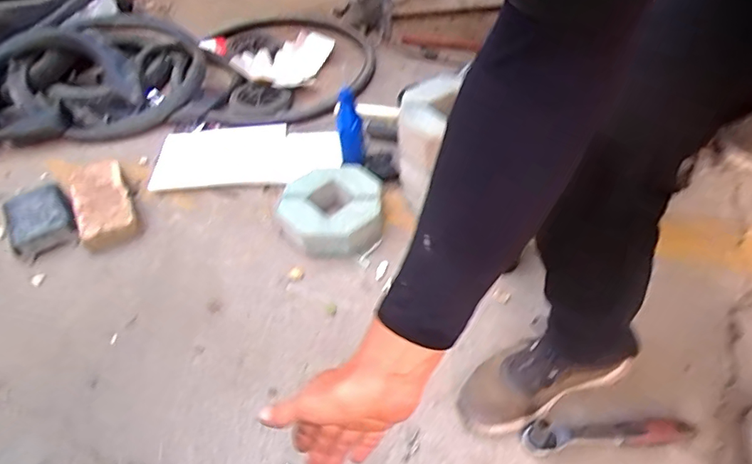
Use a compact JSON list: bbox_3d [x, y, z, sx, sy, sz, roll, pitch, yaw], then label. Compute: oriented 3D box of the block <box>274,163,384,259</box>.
[{"bbox_3d":[-0.097,-0.047,0.983,0.217,0.065,0.203,-2,50,0],"label":"block"}]

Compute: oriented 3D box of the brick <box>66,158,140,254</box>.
[{"bbox_3d":[-0.573,-0.062,1.022,0.112,0.065,0.236,-25,54,-19],"label":"brick"}]

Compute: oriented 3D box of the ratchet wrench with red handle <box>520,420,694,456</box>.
[{"bbox_3d":[0.322,0.284,0.687,0.223,0.027,0.041,-4,50,-2],"label":"ratchet wrench with red handle"}]

